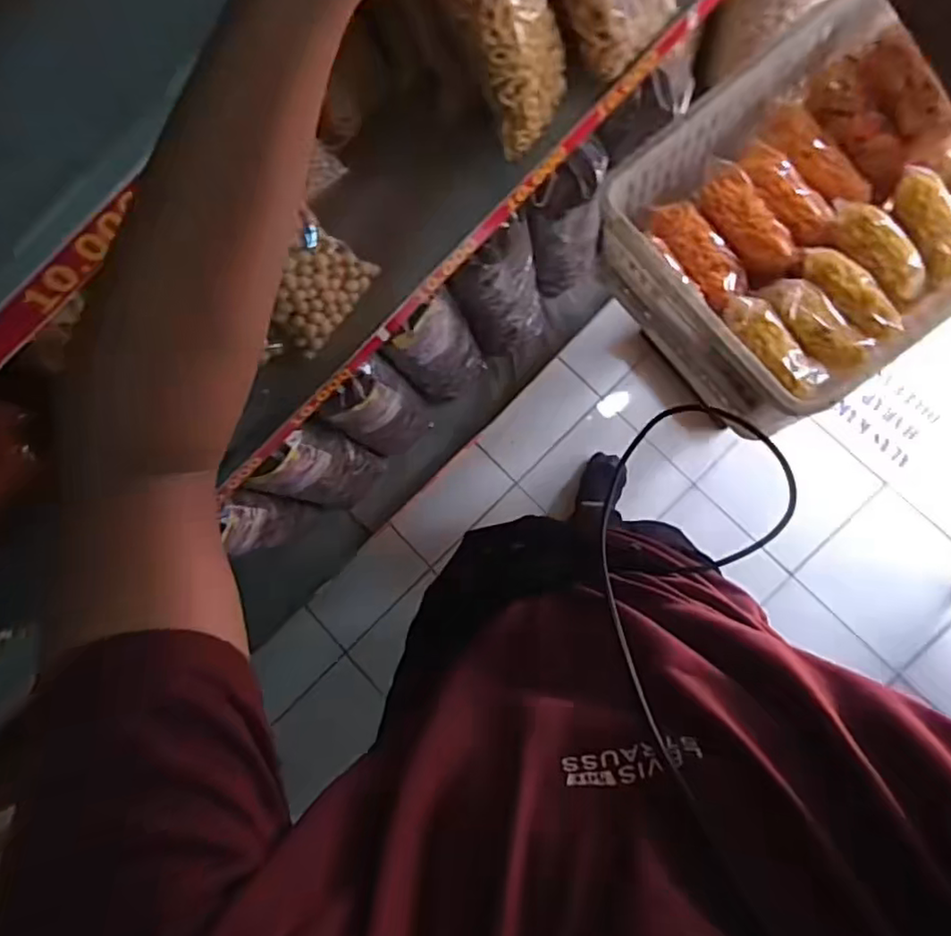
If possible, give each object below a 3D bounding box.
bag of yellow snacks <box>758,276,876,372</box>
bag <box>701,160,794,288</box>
[{"bbox_3d":[0.433,-0.186,0.813,0.058,0.036,0.149,-40,80,2],"label":"bag of yellow snacks"},{"bbox_3d":[0.400,-0.365,0.926,0.080,0.045,0.200,-30,81,3],"label":"bag"}]

